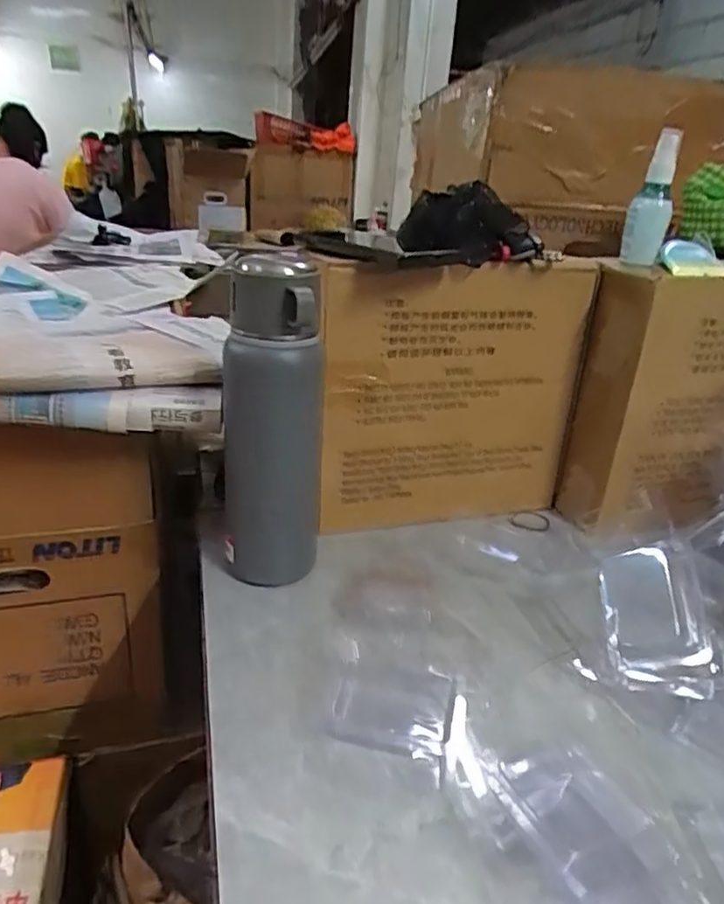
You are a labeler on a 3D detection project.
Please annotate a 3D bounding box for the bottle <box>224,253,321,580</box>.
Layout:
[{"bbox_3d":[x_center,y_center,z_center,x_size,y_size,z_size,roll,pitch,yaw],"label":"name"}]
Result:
[{"bbox_3d":[-0.074,-0.021,0.520,0.081,0.261,0.083,1,25,-9],"label":"bottle"}]

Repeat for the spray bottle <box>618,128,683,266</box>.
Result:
[{"bbox_3d":[0.281,-0.244,0.606,0.035,0.116,0.028,18,28,27],"label":"spray bottle"}]

